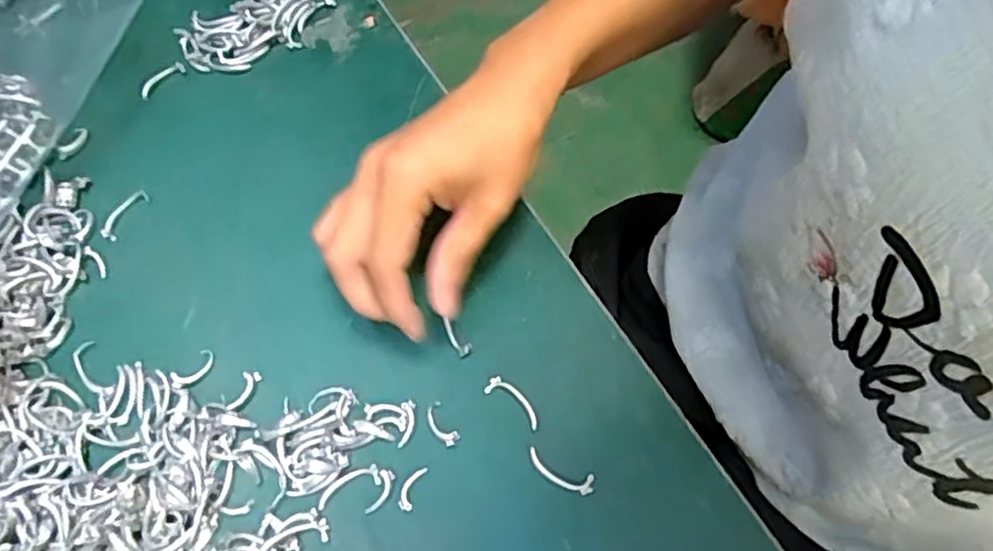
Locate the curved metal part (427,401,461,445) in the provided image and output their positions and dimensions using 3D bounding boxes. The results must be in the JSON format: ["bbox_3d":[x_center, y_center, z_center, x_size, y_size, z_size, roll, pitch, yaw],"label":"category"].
[{"bbox_3d":[-0.025,0.067,0.304,0.009,0.004,0.021,-31,68,-12],"label":"curved metal part"}]

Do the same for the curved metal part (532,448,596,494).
[{"bbox_3d":[0.027,0.085,0.294,0.031,0.004,0.010,22,68,12],"label":"curved metal part"}]

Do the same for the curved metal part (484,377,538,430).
[{"bbox_3d":[0.008,0.057,0.308,0.029,0.004,0.010,34,71,16],"label":"curved metal part"}]

